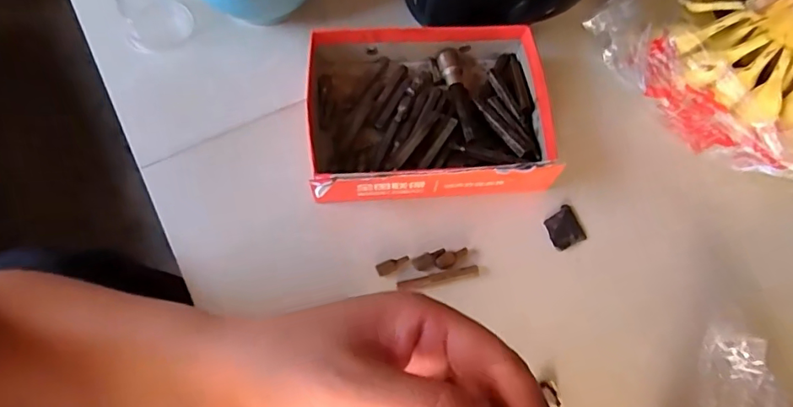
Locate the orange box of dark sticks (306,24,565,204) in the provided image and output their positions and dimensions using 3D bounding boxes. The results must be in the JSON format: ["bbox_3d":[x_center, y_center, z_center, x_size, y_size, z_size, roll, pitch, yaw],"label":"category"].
[{"bbox_3d":[0.031,-0.083,0.481,0.220,0.052,0.160,-4,70,-4],"label":"orange box of dark sticks"}]

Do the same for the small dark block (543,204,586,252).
[{"bbox_3d":[0.149,0.021,0.468,0.033,0.005,0.034,-23,72,-11],"label":"small dark block"}]

